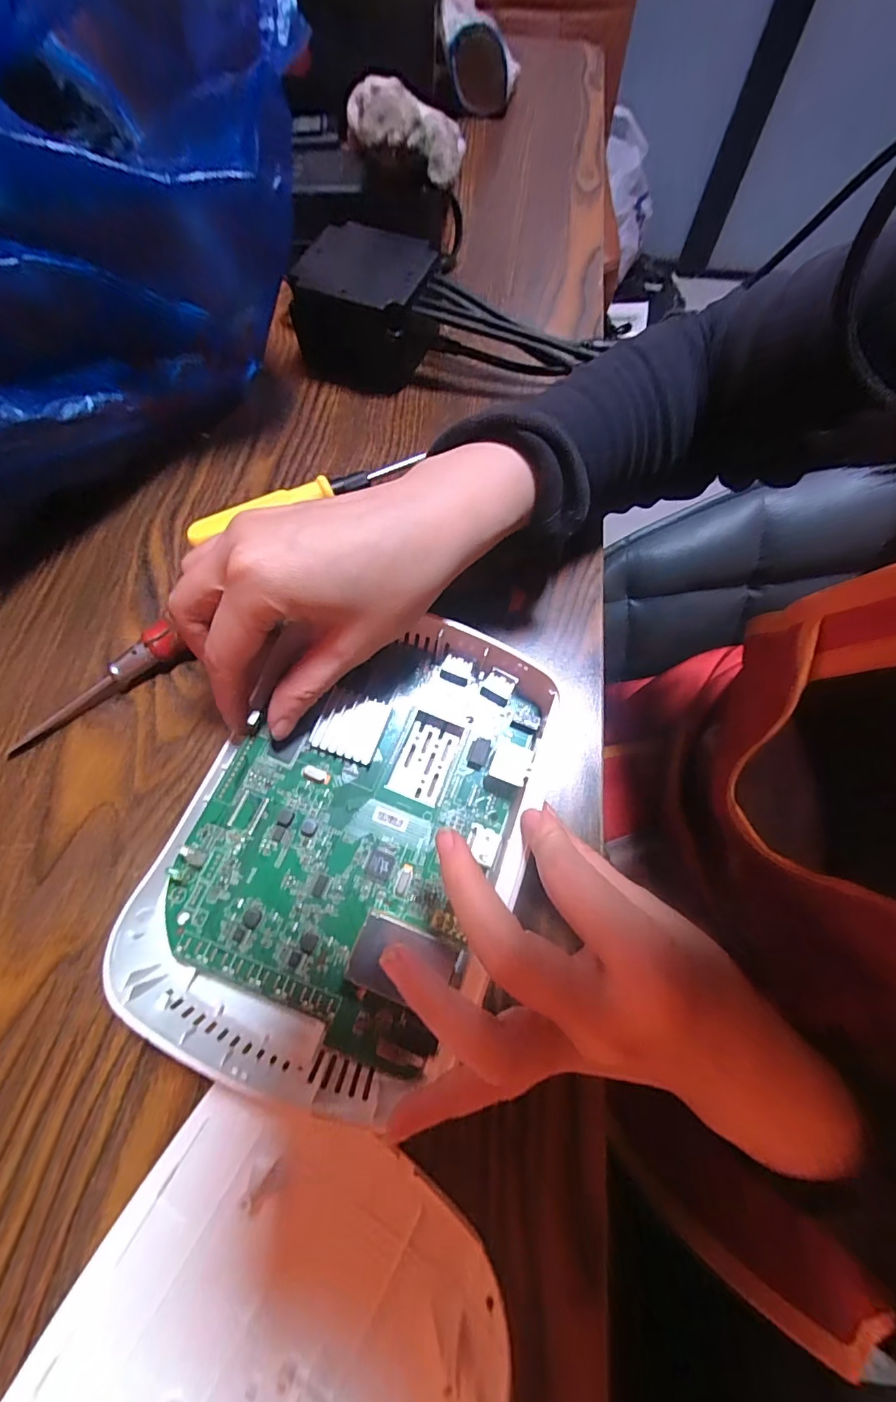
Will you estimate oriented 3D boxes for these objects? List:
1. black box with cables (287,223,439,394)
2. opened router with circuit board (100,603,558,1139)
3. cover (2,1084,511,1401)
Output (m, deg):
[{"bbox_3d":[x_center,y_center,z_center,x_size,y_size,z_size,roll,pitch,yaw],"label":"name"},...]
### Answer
[{"bbox_3d":[-0.051,-0.260,0.332,0.088,0.059,0.071,13,67,4],"label":"black box with cables"},{"bbox_3d":[-0.039,0.049,0.207,0.142,0.033,0.181,12,67,4],"label":"opened router with circuit board"},{"bbox_3d":[-0.068,0.218,0.138,0.125,0.028,0.162,30,69,11],"label":"cover"}]

